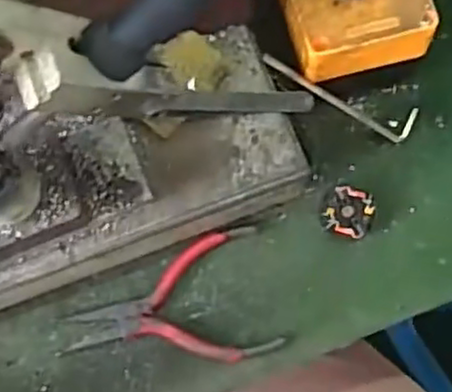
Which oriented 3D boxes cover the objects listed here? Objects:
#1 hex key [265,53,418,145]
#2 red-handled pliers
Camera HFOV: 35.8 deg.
[{"bbox_3d":[0.065,-0.058,0.399,0.101,0.010,0.020,23,76,-22],"label":"hex key"},{"bbox_3d":[-0.032,0.068,0.388,0.116,0.012,0.070,-20,76,-4],"label":"red-handled pliers"}]

